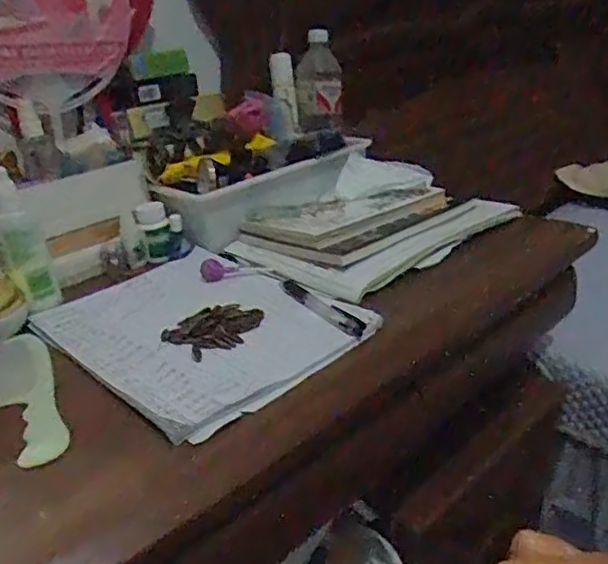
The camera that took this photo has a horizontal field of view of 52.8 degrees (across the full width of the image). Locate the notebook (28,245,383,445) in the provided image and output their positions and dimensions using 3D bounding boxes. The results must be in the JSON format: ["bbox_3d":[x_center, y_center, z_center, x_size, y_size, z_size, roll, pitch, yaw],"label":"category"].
[{"bbox_3d":[-0.106,0.033,0.577,0.209,0.014,0.302,-27,31,-35],"label":"notebook"}]

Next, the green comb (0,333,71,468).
[{"bbox_3d":[-0.229,0.088,0.503,0.049,0.007,0.204,-19,28,-23],"label":"green comb"}]

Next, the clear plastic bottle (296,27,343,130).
[{"bbox_3d":[0.023,-0.302,0.928,0.069,0.145,0.068,-5,25,6],"label":"clear plastic bottle"}]

